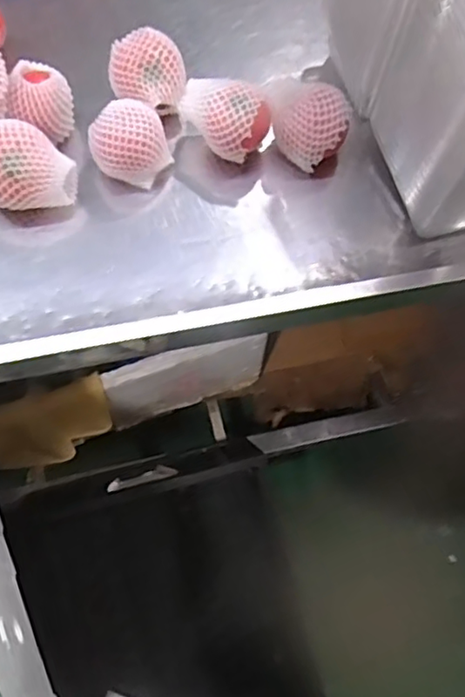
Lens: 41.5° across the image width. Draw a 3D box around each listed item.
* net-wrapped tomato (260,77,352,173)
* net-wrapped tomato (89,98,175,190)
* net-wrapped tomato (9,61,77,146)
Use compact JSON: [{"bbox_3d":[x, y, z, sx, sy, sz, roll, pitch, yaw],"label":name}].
[{"bbox_3d":[0.084,-0.262,0.715,0.082,0.083,0.103,-17,67,-9],"label":"net-wrapped tomato"},{"bbox_3d":[-0.114,-0.220,0.682,0.088,0.067,0.073,-12,67,-7],"label":"net-wrapped tomato"},{"bbox_3d":[-0.211,-0.272,0.688,0.059,0.072,0.058,5,66,1],"label":"net-wrapped tomato"}]

